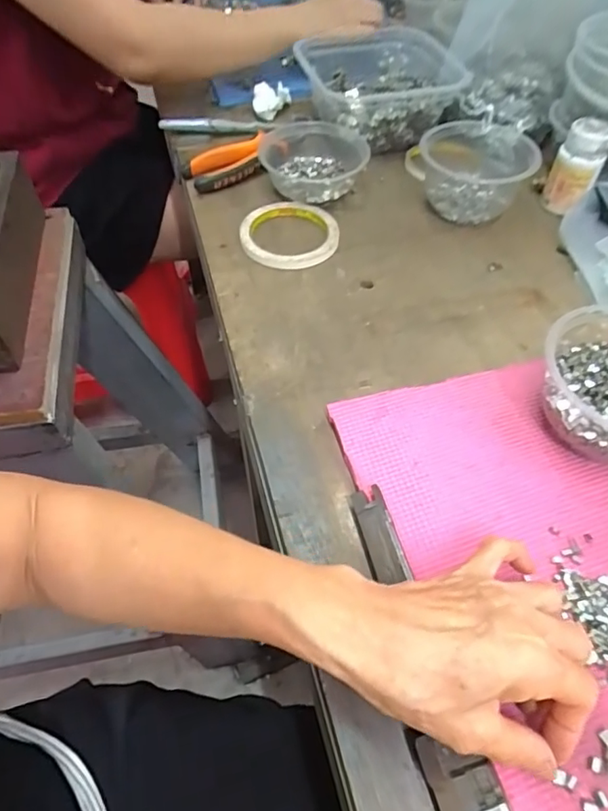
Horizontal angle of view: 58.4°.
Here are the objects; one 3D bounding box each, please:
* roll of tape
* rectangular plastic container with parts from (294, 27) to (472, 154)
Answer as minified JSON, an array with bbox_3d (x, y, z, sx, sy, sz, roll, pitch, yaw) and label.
[{"bbox_3d":[-0.014,-0.173,0.549,0.096,0.014,0.096,-1,53,1],"label":"roll of tape"},{"bbox_3d":[0.101,-0.383,0.666,0.179,0.071,0.162,-12,54,-7],"label":"rectangular plastic container with parts"}]

